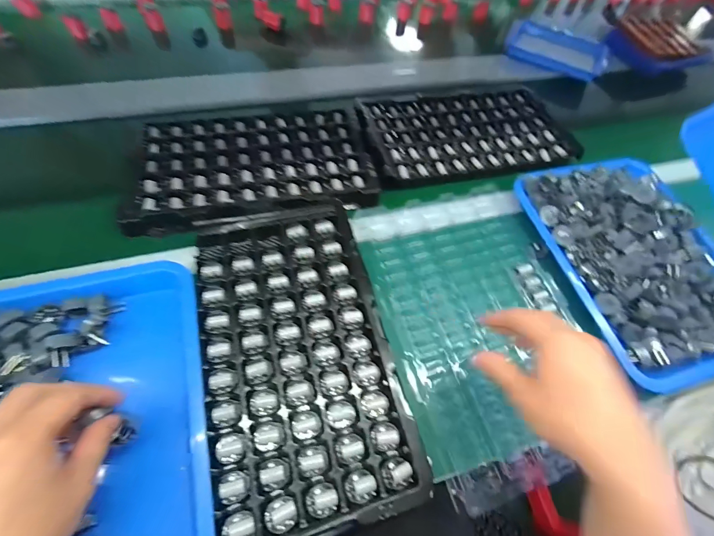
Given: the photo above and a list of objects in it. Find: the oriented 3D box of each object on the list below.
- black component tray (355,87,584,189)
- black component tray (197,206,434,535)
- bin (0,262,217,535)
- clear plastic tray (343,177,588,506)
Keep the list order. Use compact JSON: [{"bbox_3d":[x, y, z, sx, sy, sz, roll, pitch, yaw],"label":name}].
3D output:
[{"bbox_3d":[0.191,-0.247,0.592,0.367,0.021,0.207,-10,62,-11],"label":"black component tray"},{"bbox_3d":[-0.064,0.087,0.376,0.199,0.034,0.350,-11,62,-12],"label":"black component tray"},{"bbox_3d":[-0.282,0.158,0.314,0.267,0.066,0.340,-12,62,-12],"label":"bin"},{"bbox_3d":[0.158,0.056,0.425,0.257,0.034,0.363,-10,62,-11],"label":"clear plastic tray"}]

